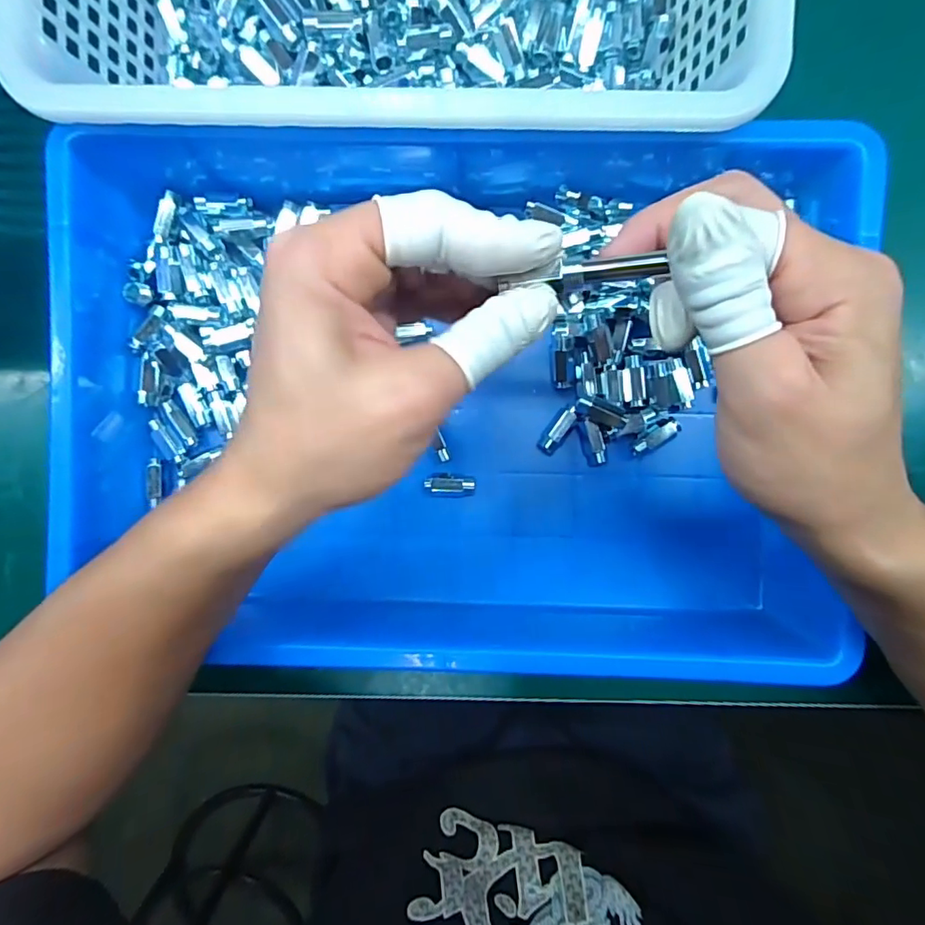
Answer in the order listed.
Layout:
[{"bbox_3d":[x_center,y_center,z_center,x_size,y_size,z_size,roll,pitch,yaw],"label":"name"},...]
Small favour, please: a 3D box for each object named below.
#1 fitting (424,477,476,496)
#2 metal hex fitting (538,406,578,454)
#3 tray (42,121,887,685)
[{"bbox_3d":[-0.007,0.013,0.290,0.027,0.010,0.011,1,92,1],"label":"fitting"},{"bbox_3d":[0.052,-0.018,0.288,0.010,0.012,0.028,36,92,-1],"label":"metal hex fitting"},{"bbox_3d":[0.003,-0.024,0.267,0.378,0.066,0.290,2,92,1],"label":"tray"}]

